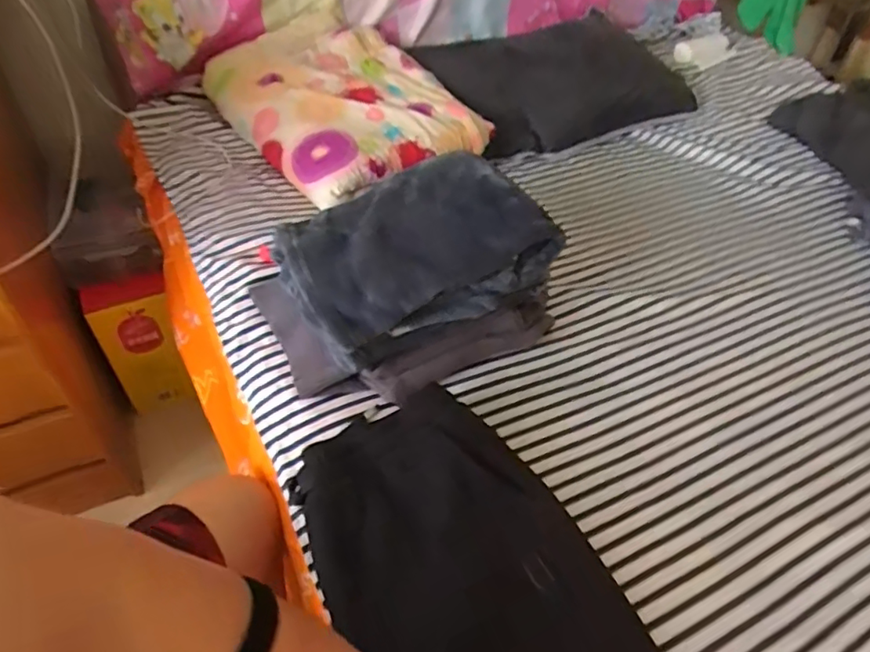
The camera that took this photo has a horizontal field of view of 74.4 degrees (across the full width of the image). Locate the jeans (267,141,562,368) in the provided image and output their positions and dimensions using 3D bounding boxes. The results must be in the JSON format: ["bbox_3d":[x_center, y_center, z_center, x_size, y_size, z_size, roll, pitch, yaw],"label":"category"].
[{"bbox_3d":[-0.027,-0.096,0.722,0.304,0.124,0.209,-18,50,-20],"label":"jeans"}]

